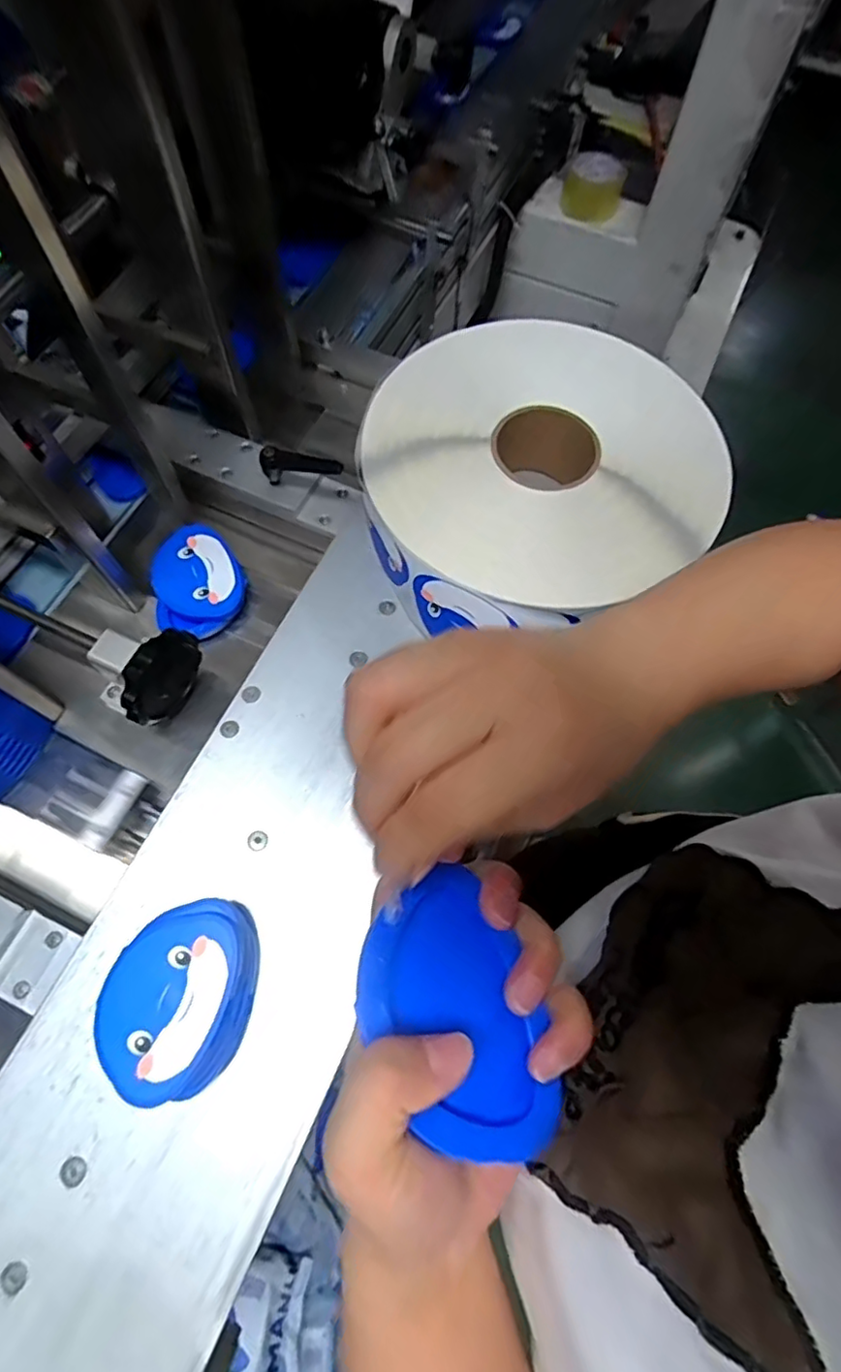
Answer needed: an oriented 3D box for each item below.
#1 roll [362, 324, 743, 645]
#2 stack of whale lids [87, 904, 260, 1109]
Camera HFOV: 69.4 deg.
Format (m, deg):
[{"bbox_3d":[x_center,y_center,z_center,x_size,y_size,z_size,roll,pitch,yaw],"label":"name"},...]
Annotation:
[{"bbox_3d":[0.092,-0.163,0.472,0.273,0.084,0.257,-33,72,-14],"label":"roll"},{"bbox_3d":[-0.139,0.183,0.361,0.078,0.055,0.105,11,68,3],"label":"stack of whale lids"}]

